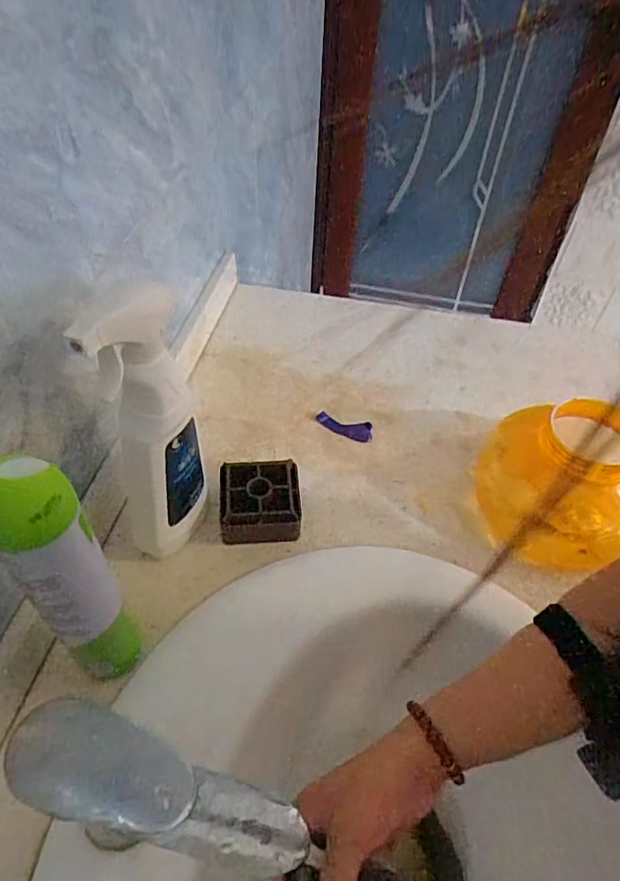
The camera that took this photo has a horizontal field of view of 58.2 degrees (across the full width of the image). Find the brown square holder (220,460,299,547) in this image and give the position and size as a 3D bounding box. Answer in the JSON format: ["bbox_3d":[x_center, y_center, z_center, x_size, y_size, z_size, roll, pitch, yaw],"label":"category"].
[{"bbox_3d":[-0.049,0.062,0.563,0.081,0.046,0.079,-3,48,-5],"label":"brown square holder"}]

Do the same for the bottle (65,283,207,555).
[{"bbox_3d":[-0.129,0.010,0.475,0.081,0.251,0.053,-15,52,-16],"label":"bottle"}]

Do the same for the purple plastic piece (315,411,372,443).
[{"bbox_3d":[0.040,-0.017,0.664,0.069,0.006,0.031,14,48,11],"label":"purple plastic piece"}]

